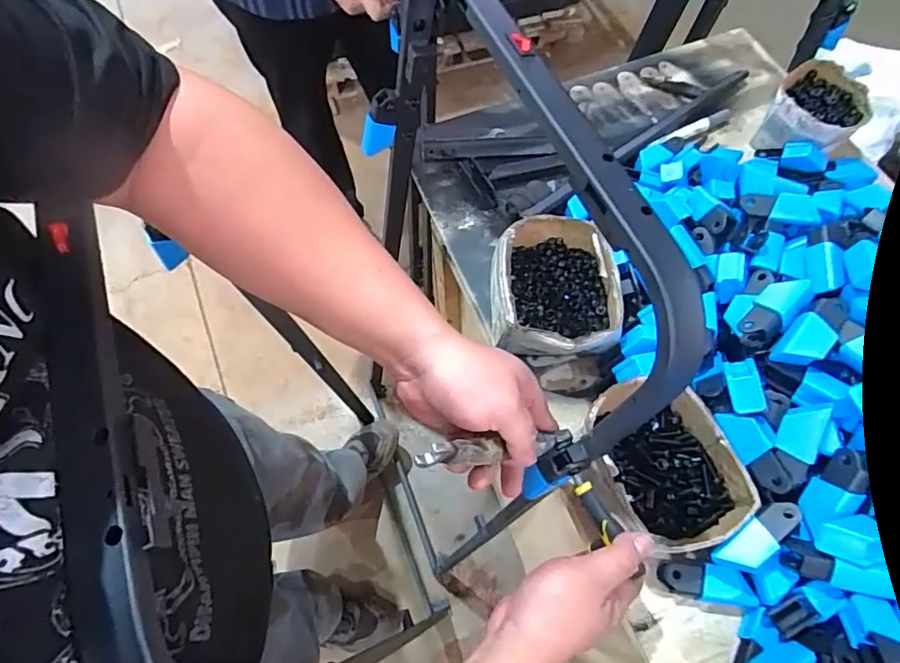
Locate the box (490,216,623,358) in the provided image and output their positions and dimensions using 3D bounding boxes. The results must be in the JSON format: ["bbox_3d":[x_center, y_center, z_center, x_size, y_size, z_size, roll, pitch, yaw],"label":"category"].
[{"bbox_3d":[0.122,-0.049,0.630,0.137,0.079,0.171,0,64,1],"label":"box"}]

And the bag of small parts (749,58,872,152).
[{"bbox_3d":[0.521,-0.308,0.762,0.145,0.072,0.116,-40,70,-16],"label":"bag of small parts"}]

